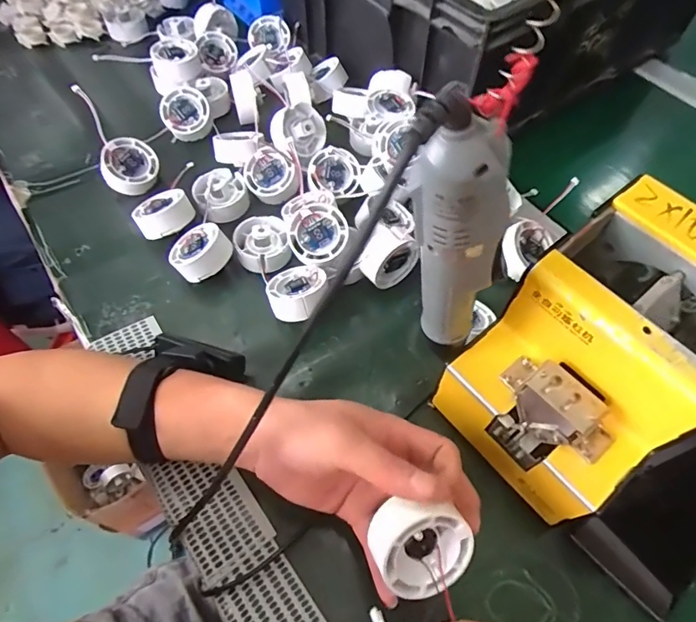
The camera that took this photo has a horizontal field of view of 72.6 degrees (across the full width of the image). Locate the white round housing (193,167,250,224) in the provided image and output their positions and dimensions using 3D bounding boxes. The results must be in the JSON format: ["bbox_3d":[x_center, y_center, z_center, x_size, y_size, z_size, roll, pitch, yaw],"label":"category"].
[{"bbox_3d":[-0.132,-0.123,0.497,0.053,0.028,0.053,-1,61,1],"label":"white round housing"}]

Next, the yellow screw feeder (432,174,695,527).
[{"bbox_3d":[0.168,0.036,0.331,0.188,0.144,0.123,-35,66,-19],"label":"yellow screw feeder"}]

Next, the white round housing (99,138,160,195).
[{"bbox_3d":[-0.233,-0.155,0.507,0.055,0.027,0.056,4,78,-21],"label":"white round housing"}]

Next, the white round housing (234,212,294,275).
[{"bbox_3d":[-0.084,-0.066,0.462,0.050,0.028,0.059,-14,61,-8],"label":"white round housing"}]

